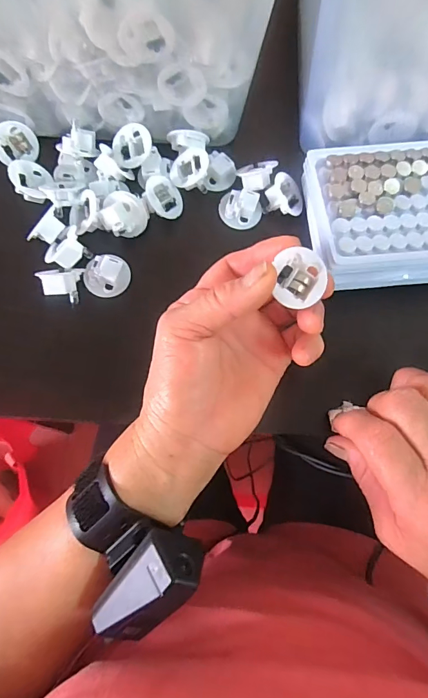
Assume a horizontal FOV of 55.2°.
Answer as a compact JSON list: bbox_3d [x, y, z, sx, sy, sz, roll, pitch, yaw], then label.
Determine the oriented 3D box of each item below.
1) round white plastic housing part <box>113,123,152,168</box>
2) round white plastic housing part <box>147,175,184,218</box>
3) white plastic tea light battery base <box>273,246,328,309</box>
[{"bbox_3d":[-0.062,-0.160,0.322,0.031,0.017,0.031,2,97,16],"label":"round white plastic housing part"},{"bbox_3d":[-0.043,-0.114,0.315,0.033,0.021,0.028,36,61,-37],"label":"round white plastic housing part"},{"bbox_3d":[0.048,-0.040,0.229,0.027,0.013,0.029,-4,96,-6],"label":"white plastic tea light battery base"}]

